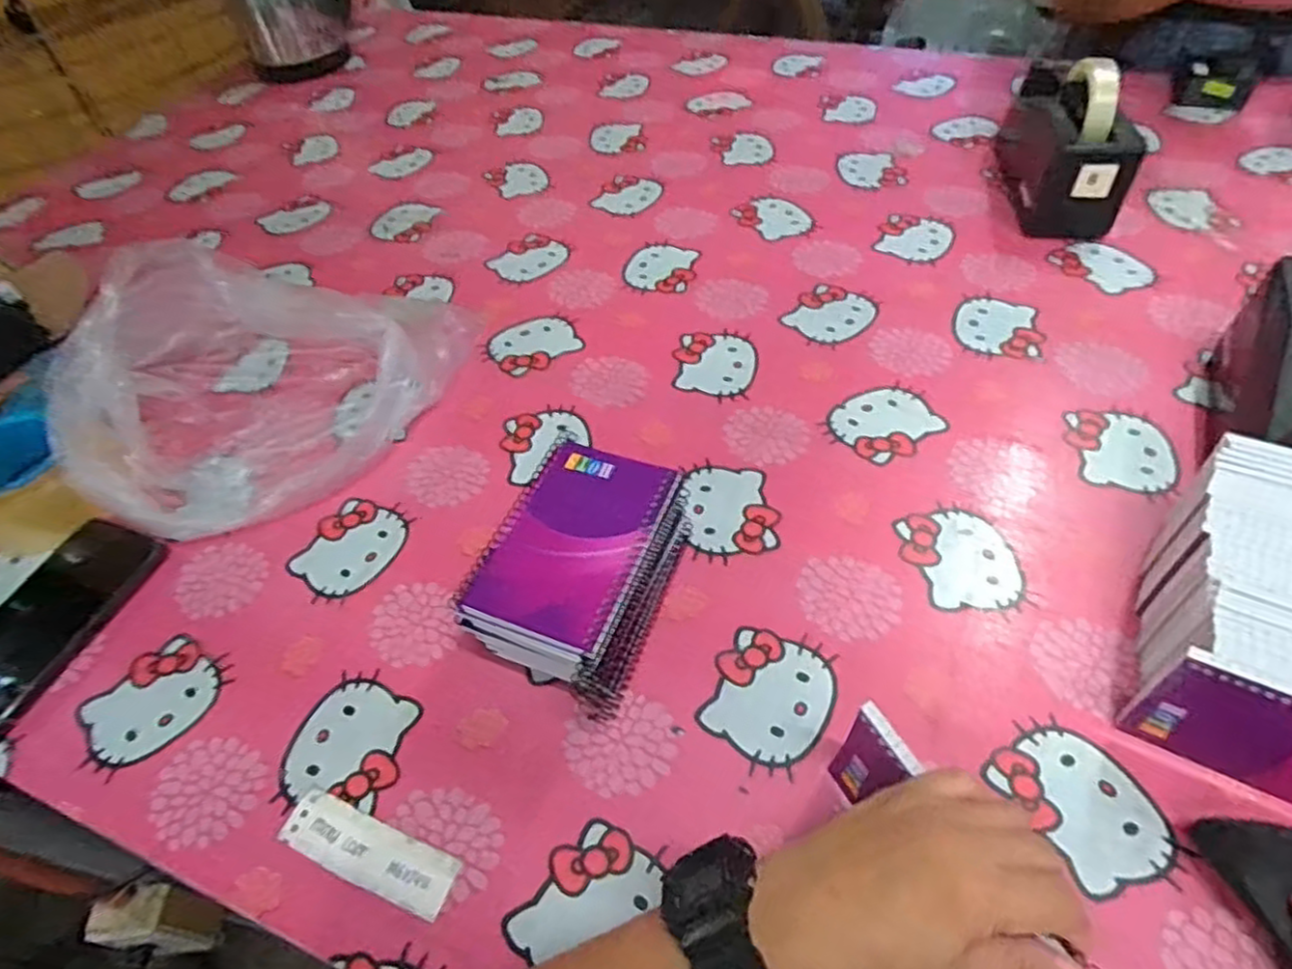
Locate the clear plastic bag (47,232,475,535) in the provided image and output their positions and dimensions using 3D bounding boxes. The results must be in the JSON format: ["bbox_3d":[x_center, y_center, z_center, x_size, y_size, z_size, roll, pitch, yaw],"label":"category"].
[{"bbox_3d":[-0.332,-0.098,0.586,0.269,0.116,0.269,16,55,18],"label":"clear plastic bag"}]

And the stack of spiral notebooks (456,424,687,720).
[{"bbox_3d":[-0.040,0.055,0.452,0.094,0.084,0.148,16,54,17],"label":"stack of spiral notebooks"}]

